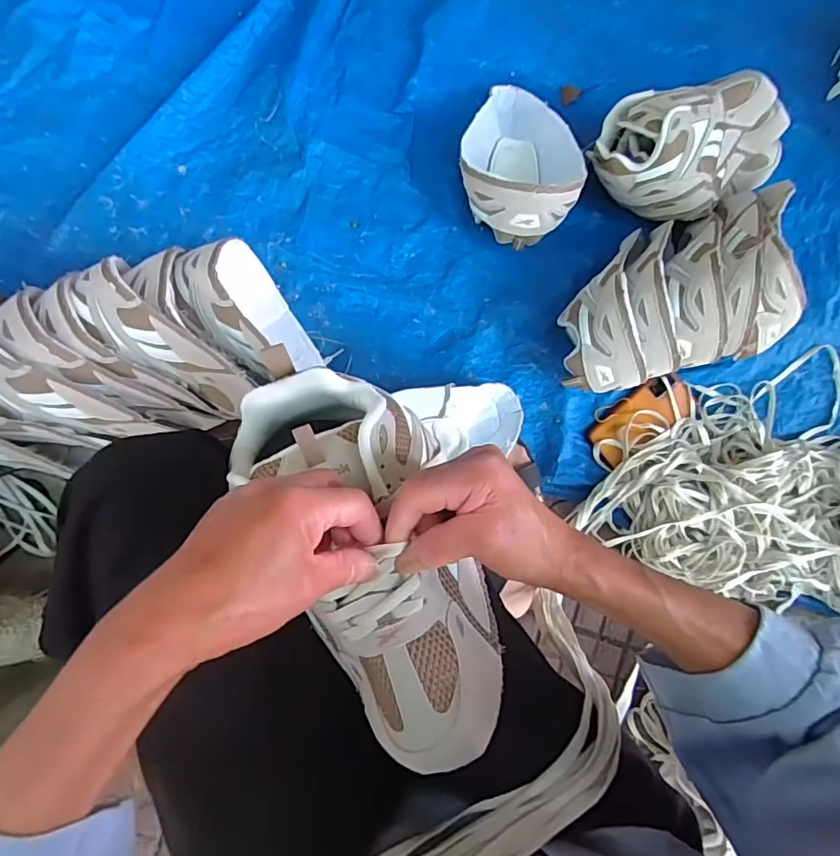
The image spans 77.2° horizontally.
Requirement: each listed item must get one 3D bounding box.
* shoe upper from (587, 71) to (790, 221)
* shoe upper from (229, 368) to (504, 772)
[{"bbox_3d":[0.370,-0.388,0.719,0.263,0.127,0.177,-28,85,-9],"label":"shoe upper"},{"bbox_3d":[-0.029,0.077,0.320,0.112,0.072,0.246,-24,77,-8],"label":"shoe upper"}]

